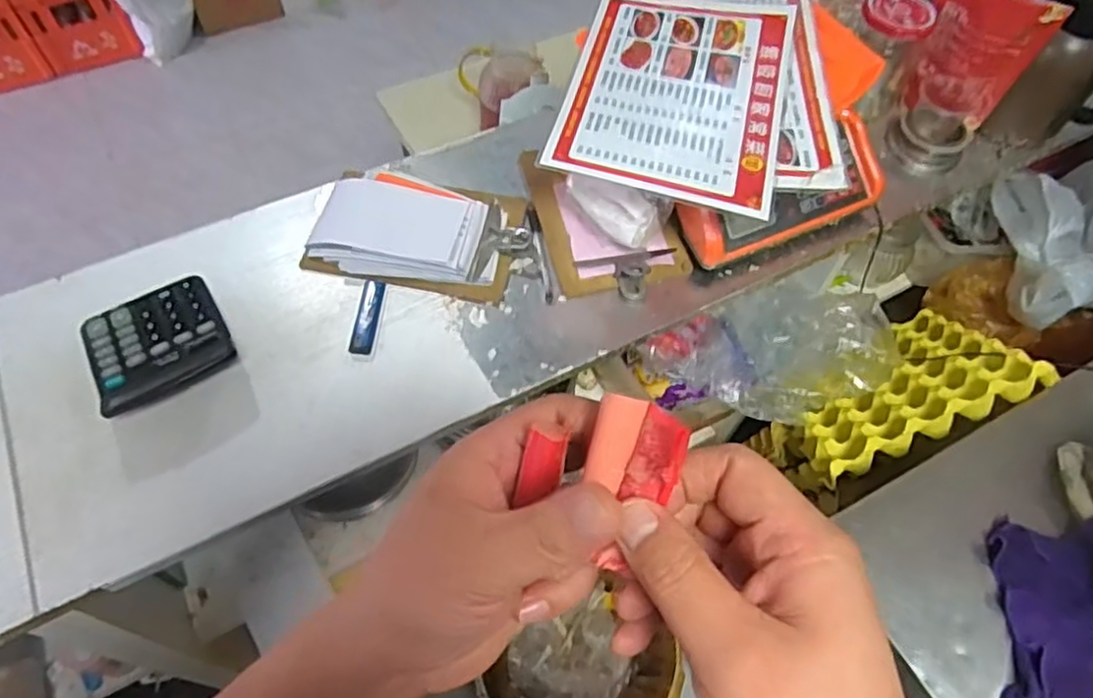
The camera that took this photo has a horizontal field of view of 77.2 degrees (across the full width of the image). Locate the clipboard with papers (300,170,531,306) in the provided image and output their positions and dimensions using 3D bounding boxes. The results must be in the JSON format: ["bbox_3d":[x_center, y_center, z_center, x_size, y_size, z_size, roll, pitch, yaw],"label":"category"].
[{"bbox_3d":[-0.138,-0.125,0.733,0.224,0.023,0.136,9,58,2],"label":"clipboard with papers"}]

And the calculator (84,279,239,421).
[{"bbox_3d":[-0.363,-0.007,0.642,0.116,0.026,0.124,-28,64,-20],"label":"calculator"}]

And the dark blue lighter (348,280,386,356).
[{"bbox_3d":[-0.178,-0.032,0.686,0.023,0.006,0.086,5,58,-1],"label":"dark blue lighter"}]

